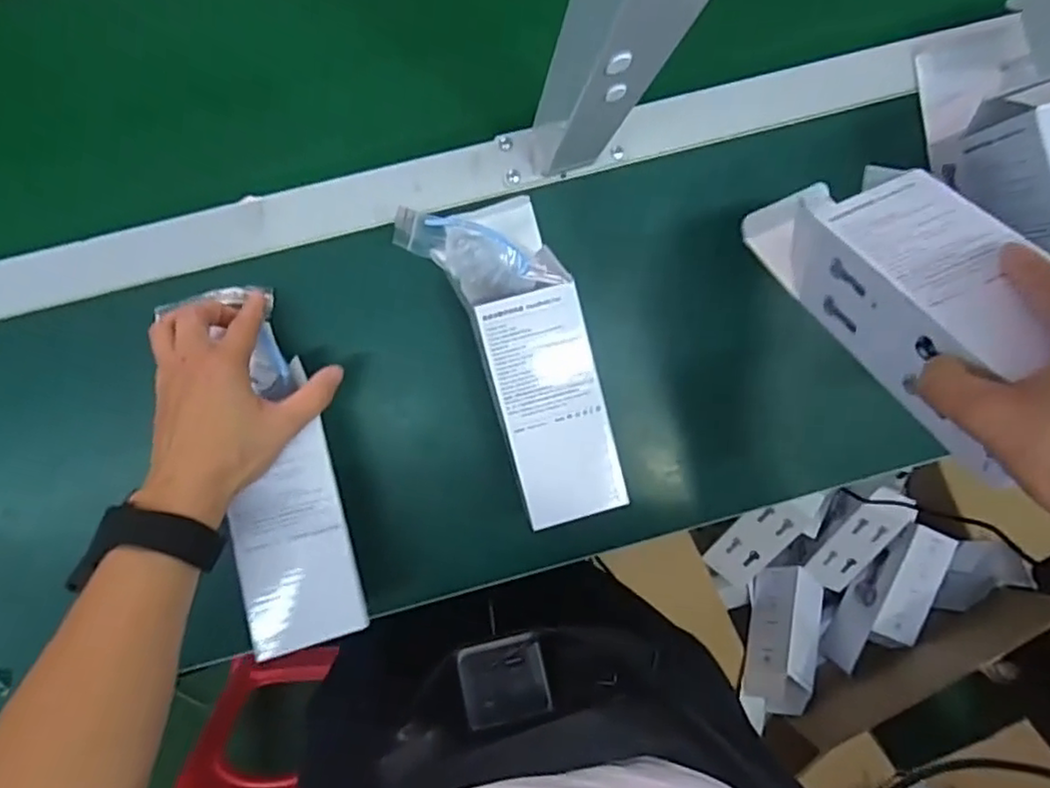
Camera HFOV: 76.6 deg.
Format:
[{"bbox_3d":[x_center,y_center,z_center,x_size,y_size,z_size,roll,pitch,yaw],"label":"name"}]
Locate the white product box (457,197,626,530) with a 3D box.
[{"bbox_3d":[0.006,-0.026,0.492,0.074,0.070,0.230,-17,95,-3],"label":"white product box"}]

